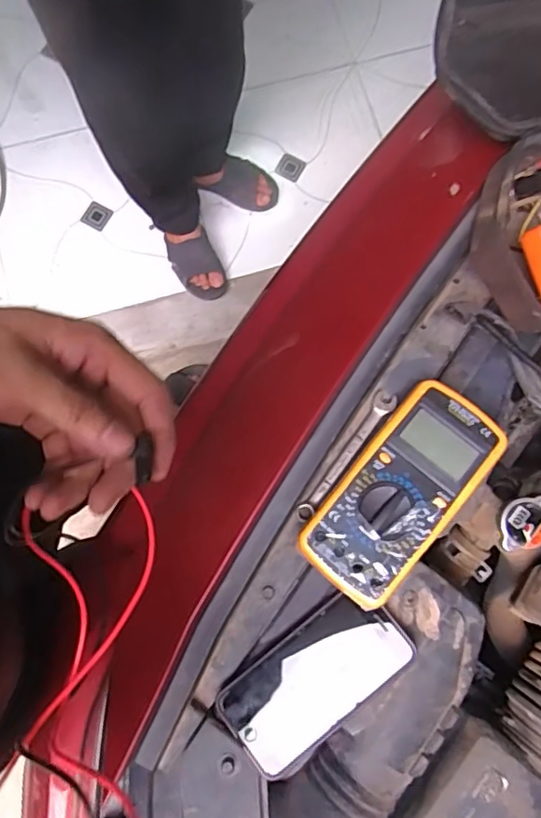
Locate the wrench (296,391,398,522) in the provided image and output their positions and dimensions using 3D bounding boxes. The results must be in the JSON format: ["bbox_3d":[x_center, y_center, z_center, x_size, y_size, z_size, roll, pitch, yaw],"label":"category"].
[{"bbox_3d":[0.068,0.043,0.504,0.018,0.007,0.135,35,80,6],"label":"wrench"}]

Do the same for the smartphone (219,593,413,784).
[{"bbox_3d":[0.036,0.222,0.467,0.158,0.011,0.078,-40,82,-4],"label":"smartphone"}]

